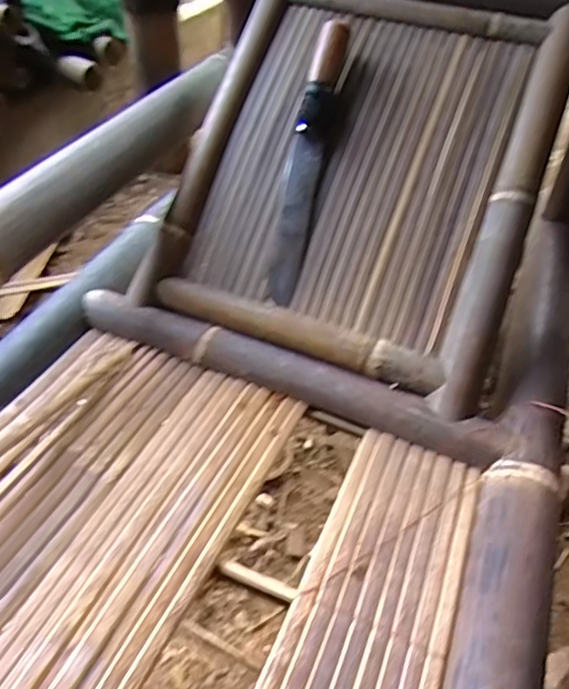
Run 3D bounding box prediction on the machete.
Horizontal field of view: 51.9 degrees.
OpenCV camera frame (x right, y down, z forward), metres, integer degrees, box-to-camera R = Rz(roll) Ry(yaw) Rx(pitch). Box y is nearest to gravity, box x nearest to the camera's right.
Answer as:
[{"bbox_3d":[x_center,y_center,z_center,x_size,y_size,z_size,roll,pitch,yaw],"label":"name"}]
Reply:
[{"bbox_3d":[0.025,-0.212,0.668,0.041,0.025,0.327,10,86,15],"label":"machete"}]

